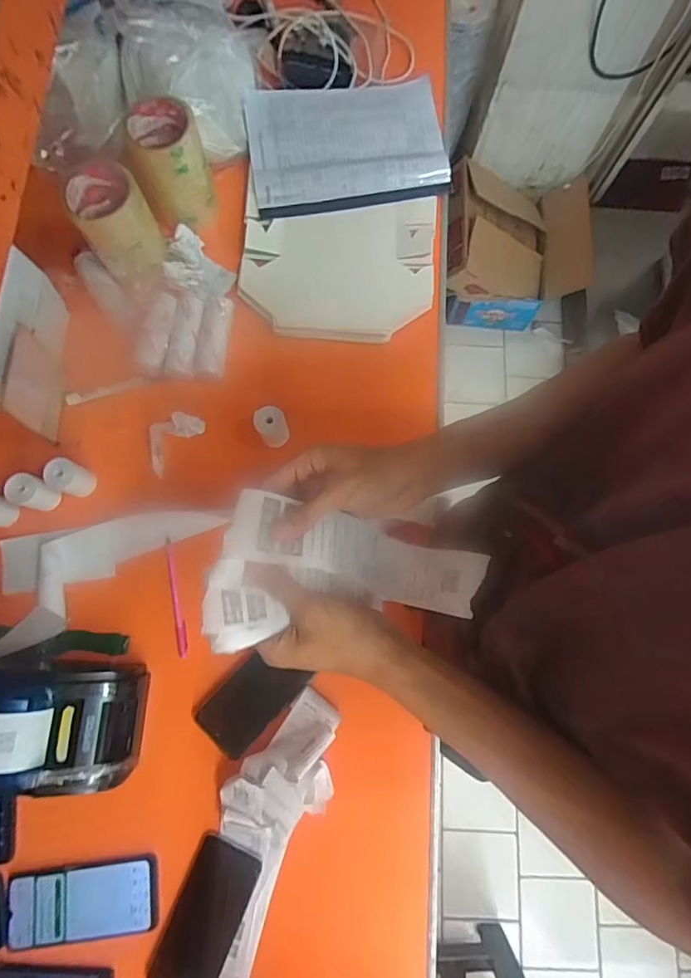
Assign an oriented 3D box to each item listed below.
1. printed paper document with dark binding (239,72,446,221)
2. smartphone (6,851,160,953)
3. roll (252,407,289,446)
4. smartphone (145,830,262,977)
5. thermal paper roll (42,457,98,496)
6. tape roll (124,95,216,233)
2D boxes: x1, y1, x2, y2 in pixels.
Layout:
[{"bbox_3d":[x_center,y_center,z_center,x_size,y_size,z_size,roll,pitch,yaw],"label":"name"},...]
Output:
[{"bbox_3d":[0.003,-0.524,0.725,0.290,0.030,0.205,-8,85,-5],"label":"printed paper document with dark binding"},{"bbox_3d":[-0.292,0.458,0.535,0.162,0.009,0.071,-5,78,-2],"label":"smartphone"},{"bbox_3d":[-0.097,-0.083,0.637,0.039,0.042,0.042,-16,78,-5],"label":"roll"},{"bbox_3d":[-0.157,0.479,0.538,0.076,0.009,0.156,22,78,4],"label":"smartphone"},{"bbox_3d":[-0.352,-0.013,0.616,0.040,0.054,0.040,0,78,-1],"label":"thermal paper roll"},{"bbox_3d":[-0.234,-0.441,0.656,0.085,0.121,0.097,-8,78,-3],"label":"tape roll"}]

